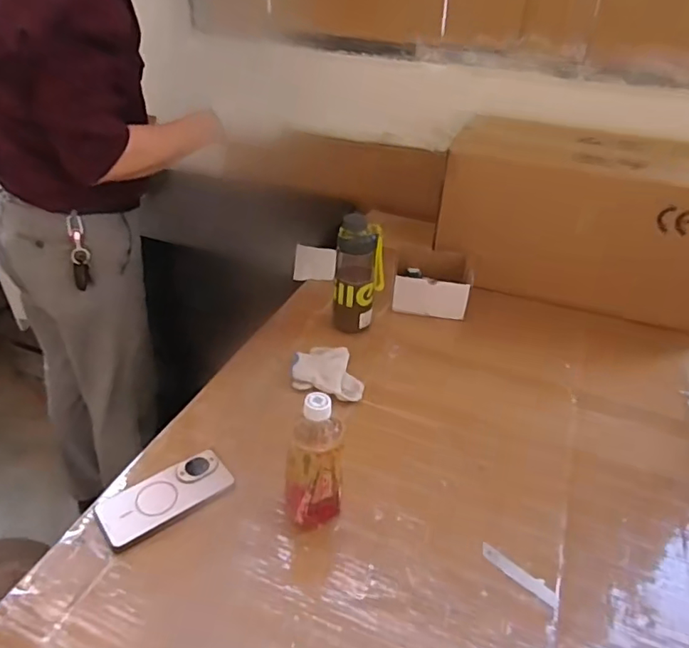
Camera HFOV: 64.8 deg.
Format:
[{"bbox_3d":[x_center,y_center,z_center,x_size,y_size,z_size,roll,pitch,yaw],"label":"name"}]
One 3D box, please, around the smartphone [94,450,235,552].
[{"bbox_3d":[-0.226,0.220,0.693,0.161,0.015,0.072,-24,43,-34],"label":"smartphone"}]

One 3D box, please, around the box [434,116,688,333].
[{"bbox_3d":[0.526,-0.229,1.152,0.602,0.276,0.294,14,37,16],"label":"box"}]

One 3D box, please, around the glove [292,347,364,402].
[{"bbox_3d":[-0.025,0.078,0.902,0.114,0.025,0.119,2,34,-2],"label":"glove"}]

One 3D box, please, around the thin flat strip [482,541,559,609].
[{"bbox_3d":[0.206,0.293,0.637,0.098,0.004,0.020,29,50,36],"label":"thin flat strip"}]

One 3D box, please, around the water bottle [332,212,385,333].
[{"bbox_3d":[0.028,-0.095,0.986,0.088,0.205,0.076,6,34,3],"label":"water bottle"}]

